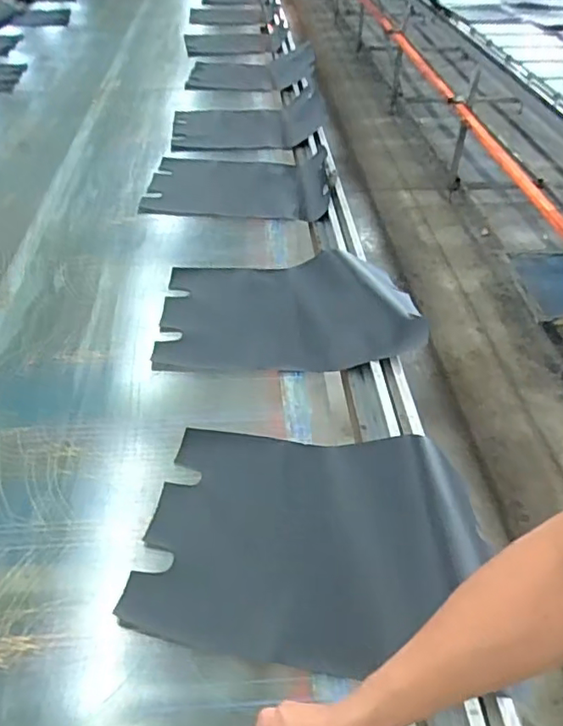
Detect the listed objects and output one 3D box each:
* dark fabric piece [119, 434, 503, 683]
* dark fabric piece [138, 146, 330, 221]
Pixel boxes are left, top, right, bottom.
[{"bbox_3d":[0.034,0.212,0.724,0.406,0.053,0.303,8,42,8],"label":"dark fabric piece"},{"bbox_3d":[-0.117,-0.481,1.522,0.499,0.059,0.379,5,40,8],"label":"dark fabric piece"}]

